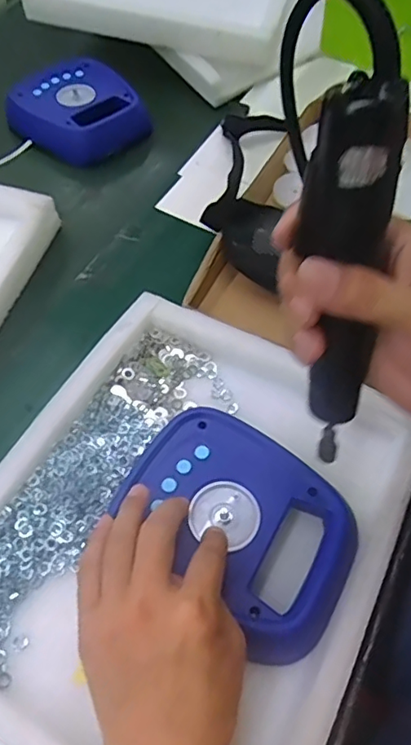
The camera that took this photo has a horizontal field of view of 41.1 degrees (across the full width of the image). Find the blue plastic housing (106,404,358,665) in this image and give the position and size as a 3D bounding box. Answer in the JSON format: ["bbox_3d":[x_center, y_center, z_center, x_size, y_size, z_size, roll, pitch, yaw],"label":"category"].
[{"bbox_3d":[0.027,0.110,0.415,0.180,0.033,0.120,38,62,22],"label":"blue plastic housing"}]

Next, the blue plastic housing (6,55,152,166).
[{"bbox_3d":[-0.180,-0.355,0.748,0.153,0.056,0.150,-34,63,-19],"label":"blue plastic housing"}]

